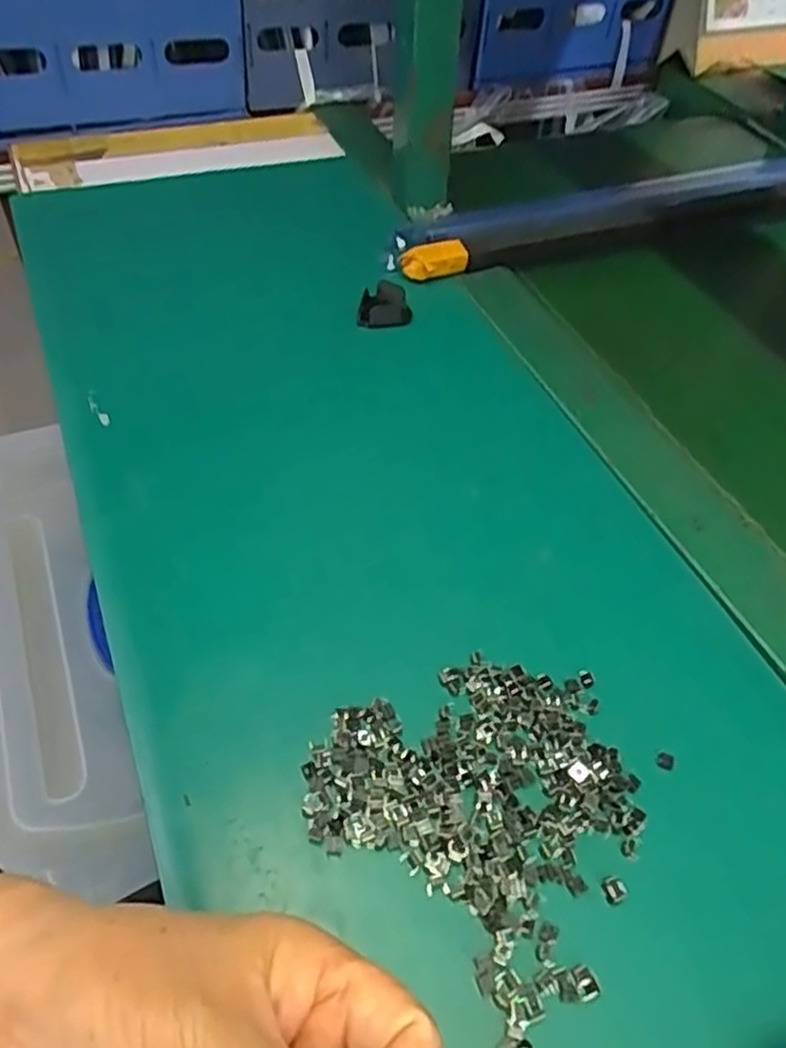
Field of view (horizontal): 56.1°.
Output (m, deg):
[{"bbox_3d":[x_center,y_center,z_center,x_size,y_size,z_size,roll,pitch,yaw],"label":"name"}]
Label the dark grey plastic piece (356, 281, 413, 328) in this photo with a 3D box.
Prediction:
[{"bbox_3d":[-0.006,-0.161,0.545,0.038,0.018,0.036,5,50,0],"label":"dark grey plastic piece"}]

